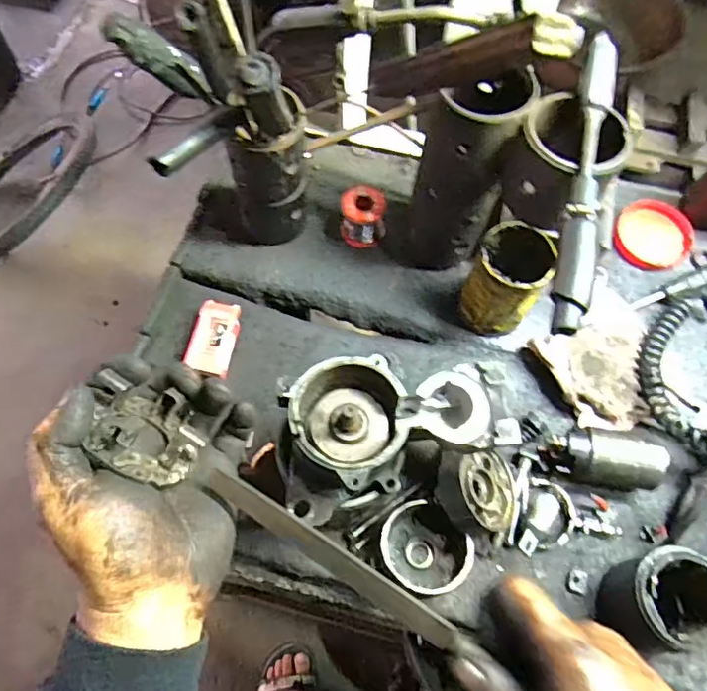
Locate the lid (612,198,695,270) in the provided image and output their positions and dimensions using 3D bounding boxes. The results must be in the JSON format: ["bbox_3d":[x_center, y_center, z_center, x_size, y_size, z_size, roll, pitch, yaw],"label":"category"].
[{"bbox_3d":[0.364,-0.134,0.677,0.090,0.013,0.085,-1,79,8],"label":"lid"}]

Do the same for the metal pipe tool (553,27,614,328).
[{"bbox_3d":[0.180,-0.135,0.433,0.023,0.048,0.265,13,65,4],"label":"metal pipe tool"}]

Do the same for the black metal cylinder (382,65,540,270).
[{"bbox_3d":[0.107,-0.170,0.576,0.091,0.222,0.099,32,68,12],"label":"black metal cylinder"}]

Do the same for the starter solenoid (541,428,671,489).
[{"bbox_3d":[0.251,0.113,0.563,0.115,0.041,0.051,10,65,3],"label":"starter solenoid"}]

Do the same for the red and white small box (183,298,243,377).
[{"bbox_3d":[-0.152,-0.009,0.609,0.044,0.023,0.078,12,65,3],"label":"red and white small box"}]

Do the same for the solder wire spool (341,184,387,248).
[{"bbox_3d":[0.013,-0.150,0.655,0.055,0.057,0.047,4,64,-1],"label":"solder wire spool"}]

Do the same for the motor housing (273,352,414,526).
[{"bbox_3d":[-0.011,0.071,0.446,0.113,0.063,0.104,-22,67,-12],"label":"motor housing"}]

